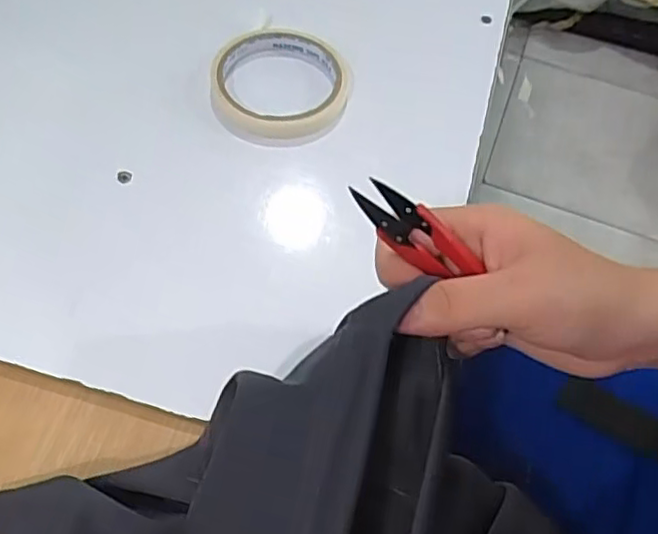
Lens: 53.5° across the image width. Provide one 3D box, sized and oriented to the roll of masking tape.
[{"bbox_3d":[-0.033,-0.128,0.449,0.090,0.015,0.091,1,63,-2],"label":"roll of masking tape"}]

